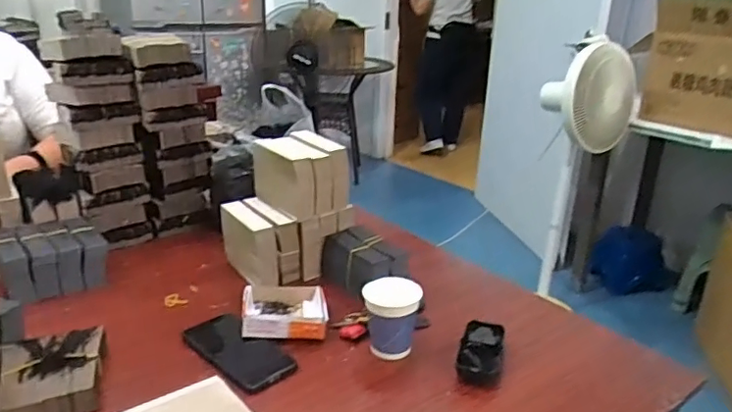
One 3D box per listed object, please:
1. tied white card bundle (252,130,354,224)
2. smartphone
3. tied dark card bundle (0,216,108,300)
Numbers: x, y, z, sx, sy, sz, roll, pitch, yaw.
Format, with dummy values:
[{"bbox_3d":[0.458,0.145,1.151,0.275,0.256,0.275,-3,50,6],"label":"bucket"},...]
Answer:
[{"bbox_3d":[-0.108,-0.056,0.958,0.107,0.107,0.138,-17,28,-41],"label":"tied white card bundle"},{"bbox_3d":[-0.169,0.187,0.759,0.078,0.015,0.171,-17,28,-40],"label":"smartphone"},{"bbox_3d":[-0.510,0.081,0.937,0.148,0.080,0.147,-11,25,-31],"label":"tied dark card bundle"}]

